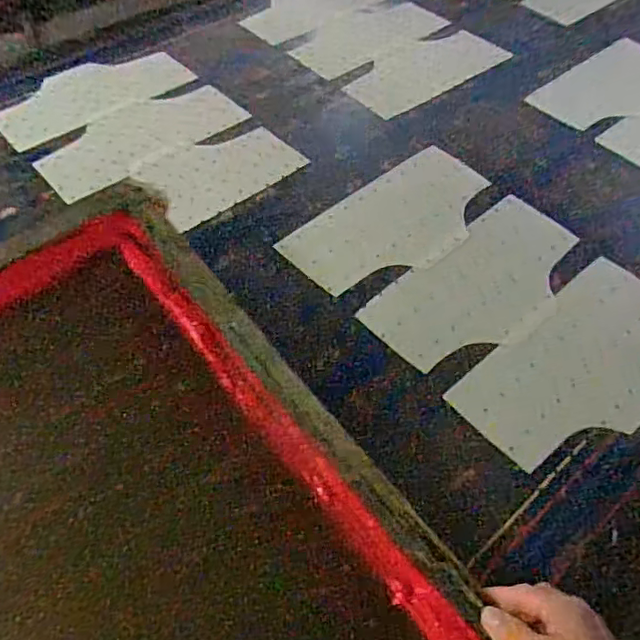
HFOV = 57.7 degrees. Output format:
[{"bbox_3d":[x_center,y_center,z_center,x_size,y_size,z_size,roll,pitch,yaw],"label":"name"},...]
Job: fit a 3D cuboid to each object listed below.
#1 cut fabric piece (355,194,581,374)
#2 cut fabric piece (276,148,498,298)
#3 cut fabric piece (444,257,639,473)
[{"bbox_3d":[0.211,-0.048,0.744,0.308,0.009,0.154,-38,62,-22],"label":"cut fabric piece"},{"bbox_3d":[0.107,-0.137,0.805,0.308,0.007,0.161,-35,59,-23],"label":"cut fabric piece"},{"bbox_3d":[0.311,0.051,0.679,0.311,0.011,0.159,-36,65,-22],"label":"cut fabric piece"}]

